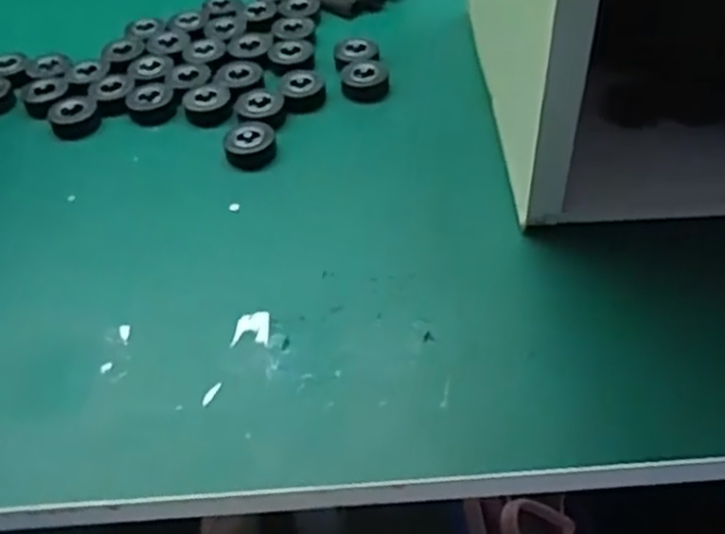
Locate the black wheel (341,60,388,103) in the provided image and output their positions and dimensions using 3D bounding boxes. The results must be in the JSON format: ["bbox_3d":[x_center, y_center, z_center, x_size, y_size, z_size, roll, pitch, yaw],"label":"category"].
[{"bbox_3d":[0.003,-0.153,0.616,0.037,0.014,0.040,-3,48,3],"label":"black wheel"}]

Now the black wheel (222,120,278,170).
[{"bbox_3d":[-0.082,-0.091,0.563,0.038,0.015,0.041,-3,48,3],"label":"black wheel"}]

